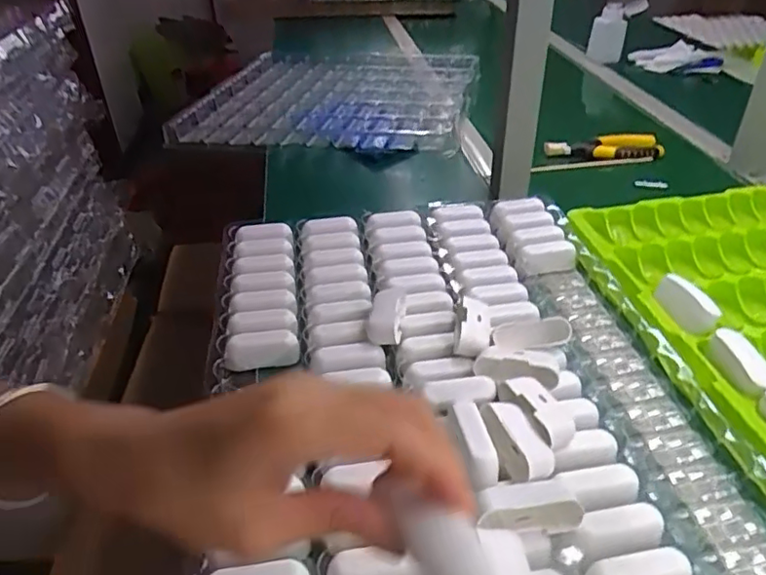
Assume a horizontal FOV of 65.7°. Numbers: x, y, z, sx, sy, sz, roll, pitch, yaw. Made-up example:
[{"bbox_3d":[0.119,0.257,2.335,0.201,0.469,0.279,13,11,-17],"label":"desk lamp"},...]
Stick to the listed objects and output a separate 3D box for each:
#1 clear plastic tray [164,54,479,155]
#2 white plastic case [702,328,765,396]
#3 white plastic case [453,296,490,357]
[{"bbox_3d":[-0.081,-0.347,1.041,0.462,0.033,0.429,3,36,6],"label":"clear plastic tray"},{"bbox_3d":[0.284,0.059,0.472,0.025,0.019,0.065,-5,36,-3],"label":"white plastic case"},{"bbox_3d":[0.076,0.037,0.503,0.028,0.027,0.058,5,37,10],"label":"white plastic case"}]

